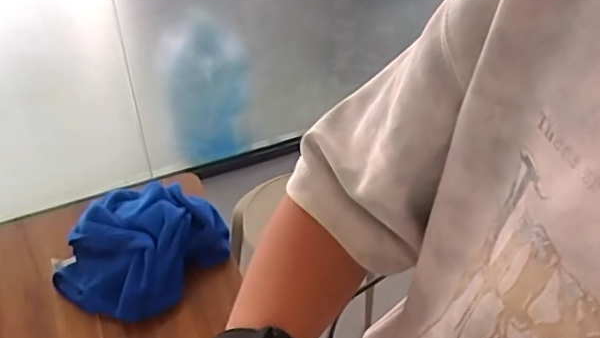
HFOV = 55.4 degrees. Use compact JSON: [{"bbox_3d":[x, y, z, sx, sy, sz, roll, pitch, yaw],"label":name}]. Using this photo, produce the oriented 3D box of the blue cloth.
[{"bbox_3d":[-0.206,0.098,0.730,0.170,0.061,0.198,33,54,25],"label":"blue cloth"}]

